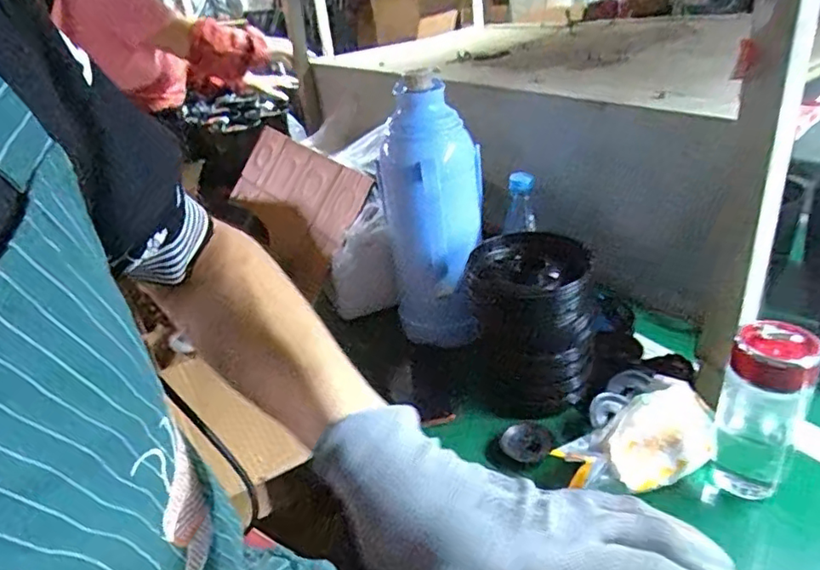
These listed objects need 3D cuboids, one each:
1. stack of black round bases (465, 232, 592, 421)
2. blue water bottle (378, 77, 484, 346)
[{"bbox_3d":[0.146,0.047,0.718,0.147,0.184,0.118,0,28,11],"label":"stack of black round bases"},{"bbox_3d":[0.038,-0.091,0.805,0.105,0.365,0.120,-23,32,-29],"label":"blue water bottle"}]

